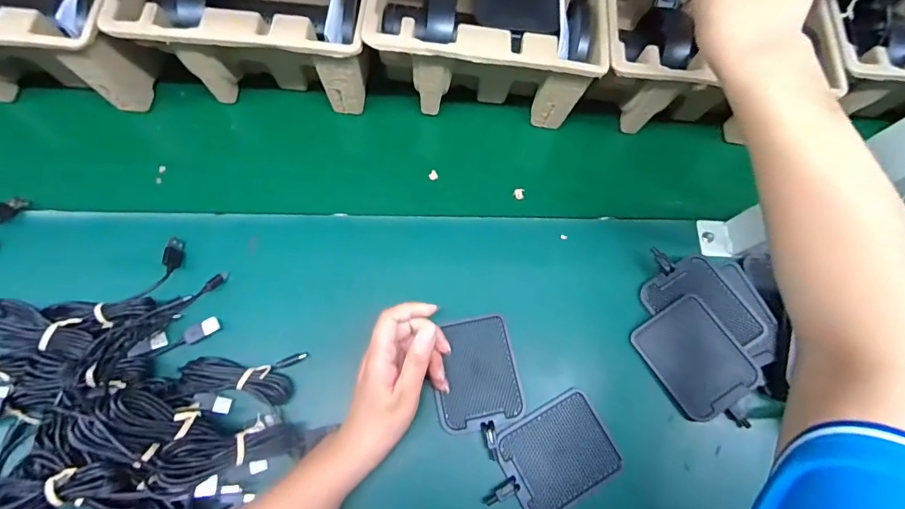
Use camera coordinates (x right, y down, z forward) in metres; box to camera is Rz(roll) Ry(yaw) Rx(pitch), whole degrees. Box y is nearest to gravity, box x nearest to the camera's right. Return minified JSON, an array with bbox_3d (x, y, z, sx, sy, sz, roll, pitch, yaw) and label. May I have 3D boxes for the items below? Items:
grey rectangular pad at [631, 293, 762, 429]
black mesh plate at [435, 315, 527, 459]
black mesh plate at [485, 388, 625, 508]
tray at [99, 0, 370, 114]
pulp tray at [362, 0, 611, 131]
[{"bbox_3d":[0.232,0.102,0.407,0.080,0.010,0.113,-35,75,0],"label":"grey rectangular pad"},{"bbox_3d":[0.023,0.116,0.398,0.076,0.010,0.112,-10,68,-7],"label":"black mesh plate"},{"bbox_3d":[0.085,0.177,0.376,0.115,0.007,0.078,-25,74,-13],"label":"black mesh plate"},{"bbox_3d":[-0.192,-0.230,0.438,0.221,0.109,0.140,3,67,-1],"label":"tray"},{"bbox_3d":[0.031,-0.219,0.451,0.230,0.114,0.137,6,67,-1],"label":"pulp tray"}]

